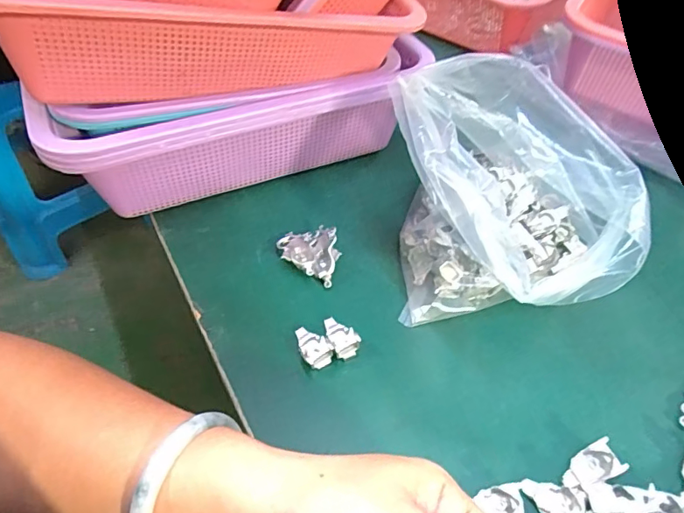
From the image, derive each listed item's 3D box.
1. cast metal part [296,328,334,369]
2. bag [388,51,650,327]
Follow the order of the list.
[{"bbox_3d":[-0.020,0.055,0.316,0.017,0.013,0.029,-23,51,-22],"label":"cast metal part"},{"bbox_3d":[0.105,-0.028,0.318,0.131,0.131,0.150,-4,46,-5],"label":"bag"}]

